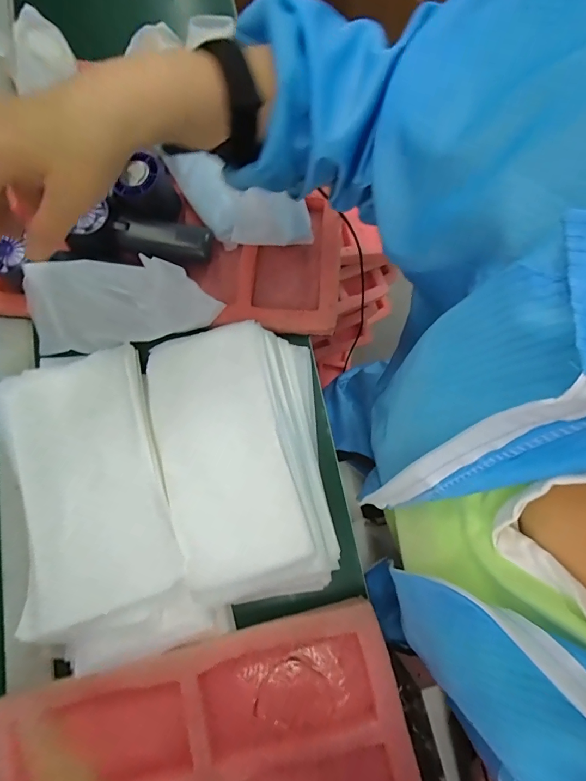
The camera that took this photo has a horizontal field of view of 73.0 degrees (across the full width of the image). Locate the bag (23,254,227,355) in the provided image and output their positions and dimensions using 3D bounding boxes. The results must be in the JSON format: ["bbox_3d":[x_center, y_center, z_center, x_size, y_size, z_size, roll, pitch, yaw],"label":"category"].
[{"bbox_3d":[-0.174,-0.087,0.394,0.189,0.024,0.084,-5,104,3],"label":"bag"}]

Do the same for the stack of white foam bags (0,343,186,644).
[{"bbox_3d":[-0.195,0.082,0.368,0.141,0.031,0.237,-18,77,-5],"label":"stack of white foam bags"}]

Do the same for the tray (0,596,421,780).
[{"bbox_3d":[-0.065,0.328,0.320,0.331,0.028,0.220,-16,77,-5],"label":"tray"}]

